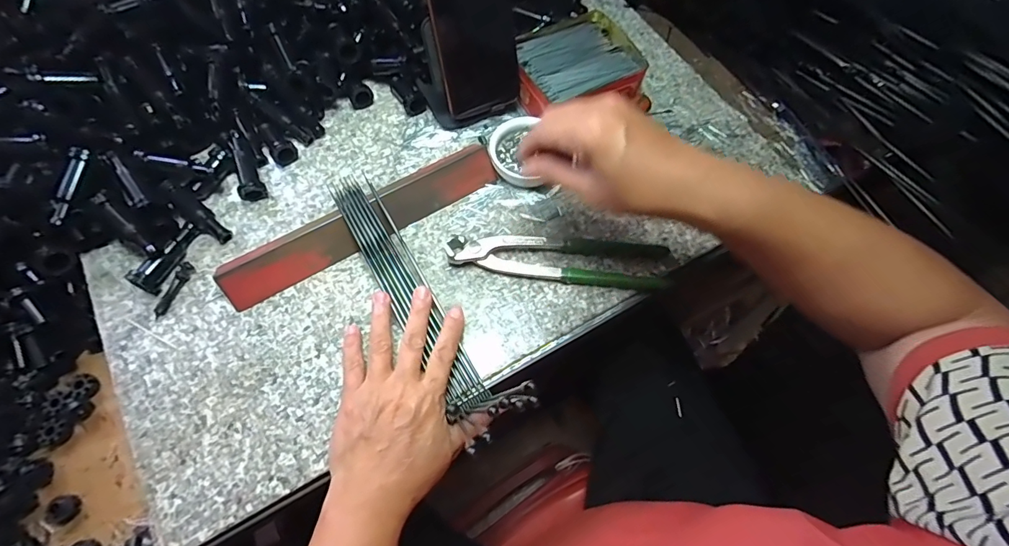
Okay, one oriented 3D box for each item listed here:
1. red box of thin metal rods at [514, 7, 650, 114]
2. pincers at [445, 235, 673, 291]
[{"bbox_3d":[0.074,-0.214,0.494,0.129,0.046,0.110,-23,69,-12],"label":"red box of thin metal rods"},{"bbox_3d":[0.049,-0.016,0.416,0.195,0.015,0.050,4,66,-1],"label":"pincers"}]

